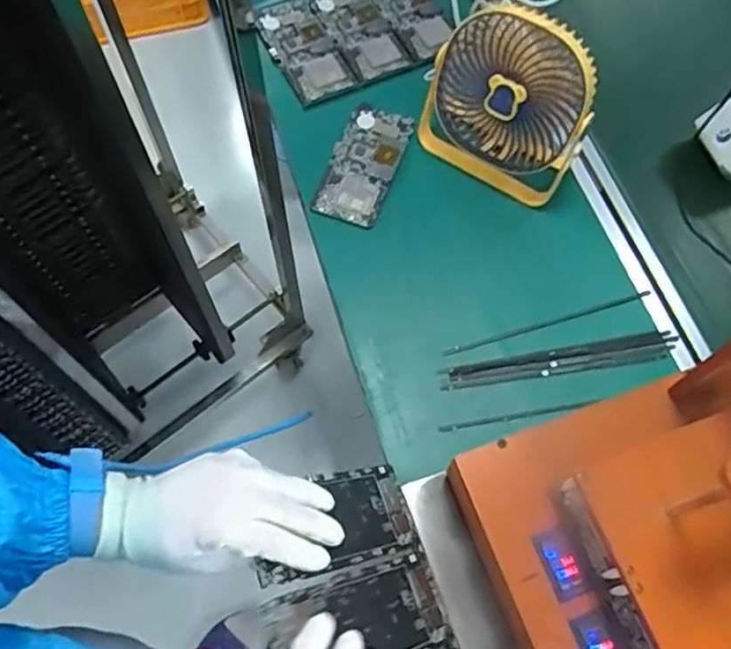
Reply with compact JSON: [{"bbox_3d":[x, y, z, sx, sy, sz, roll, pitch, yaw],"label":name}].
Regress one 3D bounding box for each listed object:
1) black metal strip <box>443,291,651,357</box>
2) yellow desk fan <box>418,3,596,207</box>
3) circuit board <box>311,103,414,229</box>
[{"bbox_3d":[0.180,-0.001,0.641,0.217,0.004,0.009,-15,66,-7],"label":"black metal strip"},{"bbox_3d":[0.146,-0.227,0.655,0.162,0.173,0.074,29,48,11],"label":"yellow desk fan"},{"bbox_3d":[-0.003,-0.176,0.717,0.072,0.010,0.150,18,66,8],"label":"circuit board"}]

